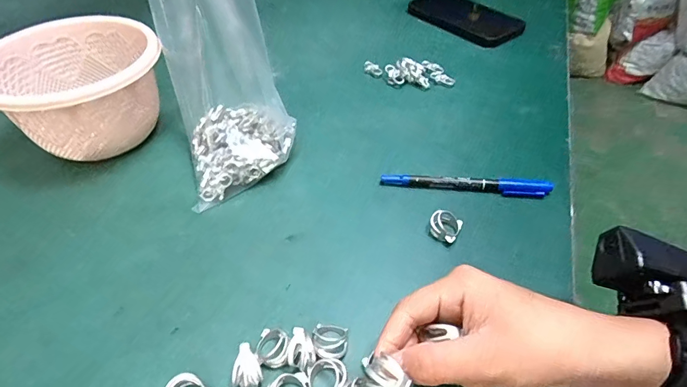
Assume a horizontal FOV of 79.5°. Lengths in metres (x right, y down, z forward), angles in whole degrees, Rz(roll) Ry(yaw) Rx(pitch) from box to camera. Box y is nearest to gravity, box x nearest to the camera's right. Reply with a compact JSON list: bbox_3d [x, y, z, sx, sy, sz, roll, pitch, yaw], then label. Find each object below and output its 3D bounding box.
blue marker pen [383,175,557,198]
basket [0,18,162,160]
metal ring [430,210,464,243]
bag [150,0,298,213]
[{"bbox_3d":[0.105,-0.007,0.356,0.141,0.015,0.009,5,46,3],"label":"blue marker pen"},{"bbox_3d":[-0.243,-0.094,0.388,0.137,0.090,0.130,-31,54,-27],"label":"basket"},{"bbox_3d":[0.079,0.025,0.323,0.023,0.014,0.023,1,46,-1],"label":"metal ring"},{"bbox_3d":[-0.099,-0.097,0.351,0.098,0.142,0.134,-15,48,-15],"label":"bag"}]

